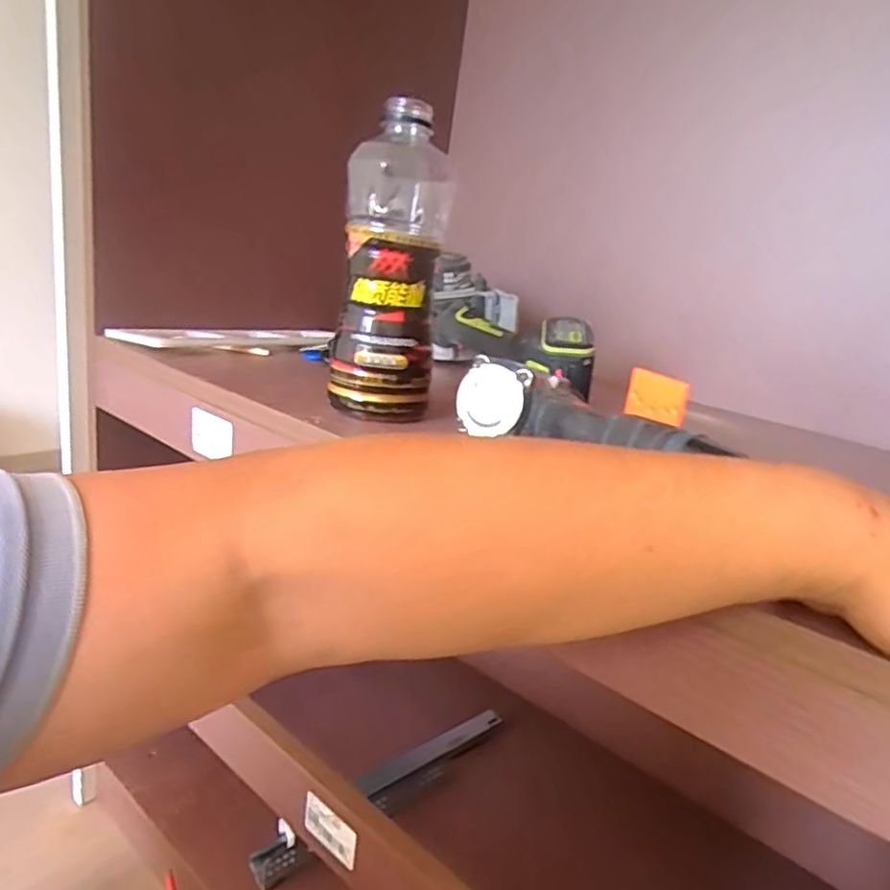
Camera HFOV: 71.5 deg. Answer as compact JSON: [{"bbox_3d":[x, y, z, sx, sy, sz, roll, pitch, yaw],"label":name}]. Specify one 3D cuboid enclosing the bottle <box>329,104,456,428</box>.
[{"bbox_3d":[-0.043,-0.140,0.498,0.085,0.219,0.087,6,17,-8],"label":"bottle"}]

